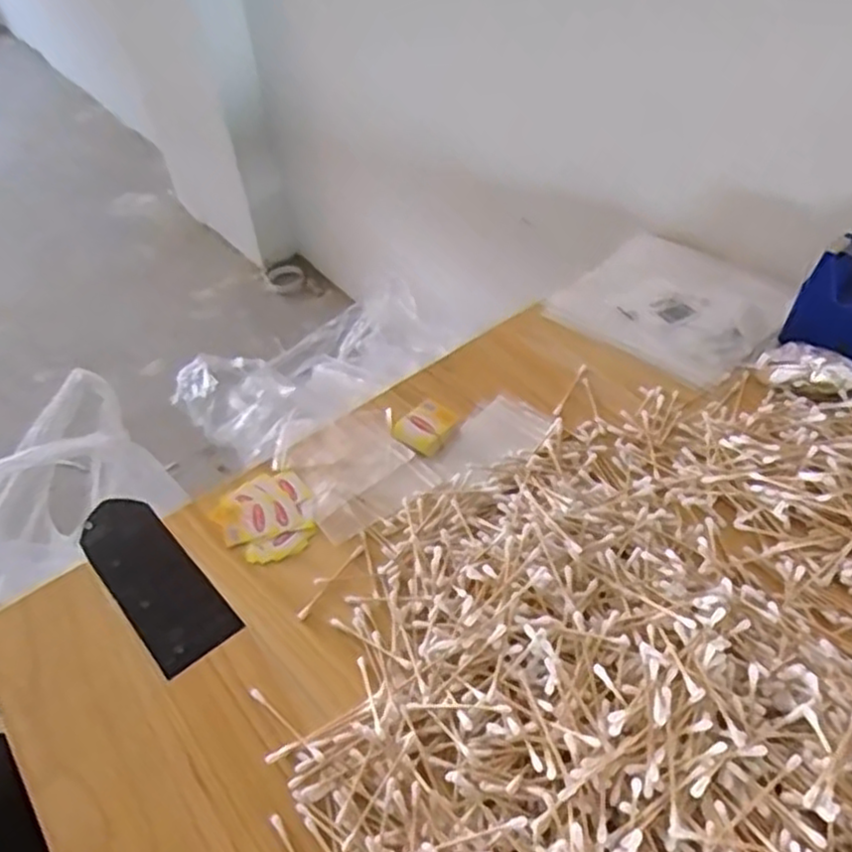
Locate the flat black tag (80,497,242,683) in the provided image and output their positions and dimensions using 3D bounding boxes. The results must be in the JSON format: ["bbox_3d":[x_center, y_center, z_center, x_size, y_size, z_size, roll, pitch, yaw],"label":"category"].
[{"bbox_3d":[-0.217,0.117,0.572,0.061,0.010,0.186,-35,50,-25],"label":"flat black tag"}]

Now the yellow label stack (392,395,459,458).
[{"bbox_3d":[0.001,-0.001,0.635,0.044,0.014,0.050,28,55,29],"label":"yellow label stack"}]

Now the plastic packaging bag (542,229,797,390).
[{"bbox_3d":[0.252,-0.124,0.741,0.153,0.033,0.197,-36,53,-25],"label":"plastic packaging bag"}]

